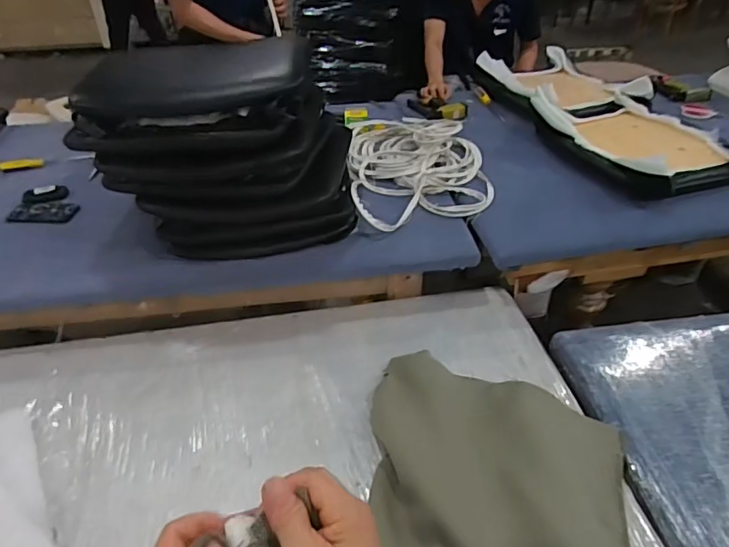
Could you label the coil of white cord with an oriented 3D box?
[{"bbox_3d":[0.139,-0.312,1.429,0.363,0.073,0.586,-3,38,-2],"label":"coil of white cord"}]

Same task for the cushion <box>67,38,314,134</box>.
[{"bbox_3d":[-0.329,-0.381,1.029,0.442,0.072,0.322,-6,38,-6],"label":"cushion"}]

